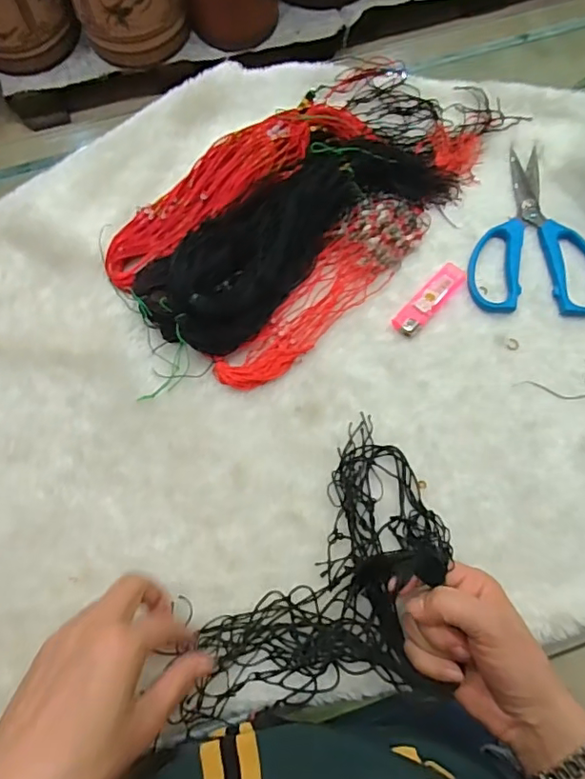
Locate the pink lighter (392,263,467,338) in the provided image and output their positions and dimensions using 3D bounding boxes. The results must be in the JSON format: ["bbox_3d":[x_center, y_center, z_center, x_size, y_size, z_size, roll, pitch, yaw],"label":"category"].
[{"bbox_3d":[0.121,-0.081,0.477,0.023,0.010,0.083,42,77,12],"label":"pink lighter"}]

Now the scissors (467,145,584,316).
[{"bbox_3d":[0.221,-0.148,0.498,0.116,0.007,0.169,4,73,1],"label":"scissors"}]

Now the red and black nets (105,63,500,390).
[{"bbox_3d":[0.018,-0.176,0.487,0.363,0.043,0.194,-43,78,-12],"label":"red and black nets"}]

